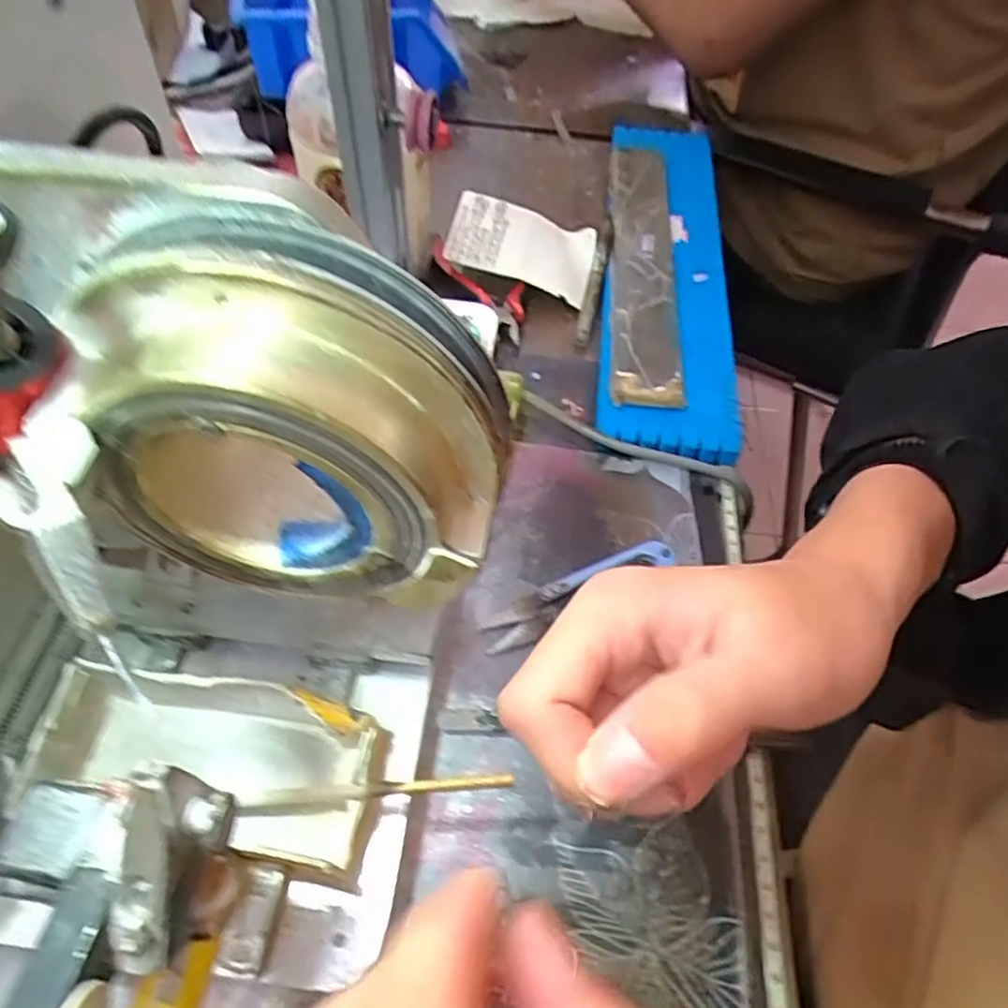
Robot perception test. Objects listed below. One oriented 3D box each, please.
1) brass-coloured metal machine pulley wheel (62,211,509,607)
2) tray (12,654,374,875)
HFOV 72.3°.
[{"bbox_3d":[-0.049,-0.016,0.182,0.096,0.094,0.048,7,55,1],"label":"brass-coloured metal machine pulley wheel"},{"bbox_3d":[-0.106,0.091,0.252,0.118,0.035,0.052,11,55,4],"label":"tray"}]

